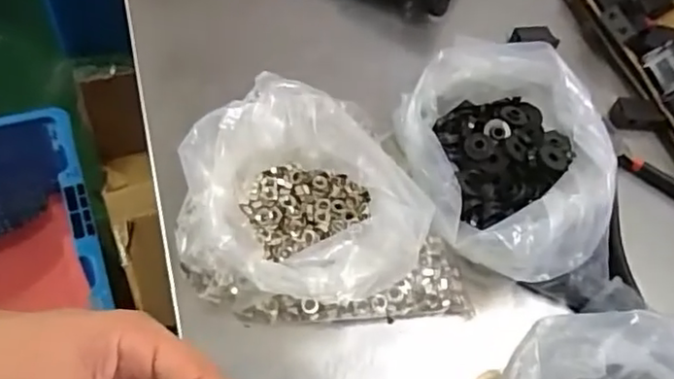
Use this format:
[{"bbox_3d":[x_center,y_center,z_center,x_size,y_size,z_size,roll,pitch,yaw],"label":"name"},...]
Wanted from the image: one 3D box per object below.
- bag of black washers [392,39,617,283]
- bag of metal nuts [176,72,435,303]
[{"bbox_3d":[0.099,-0.016,0.387,0.121,0.082,0.139,4,57,-7],"label":"bag of black washers"},{"bbox_3d":[-0.025,0.016,0.355,0.114,0.073,0.129,-28,66,-24],"label":"bag of metal nuts"}]

